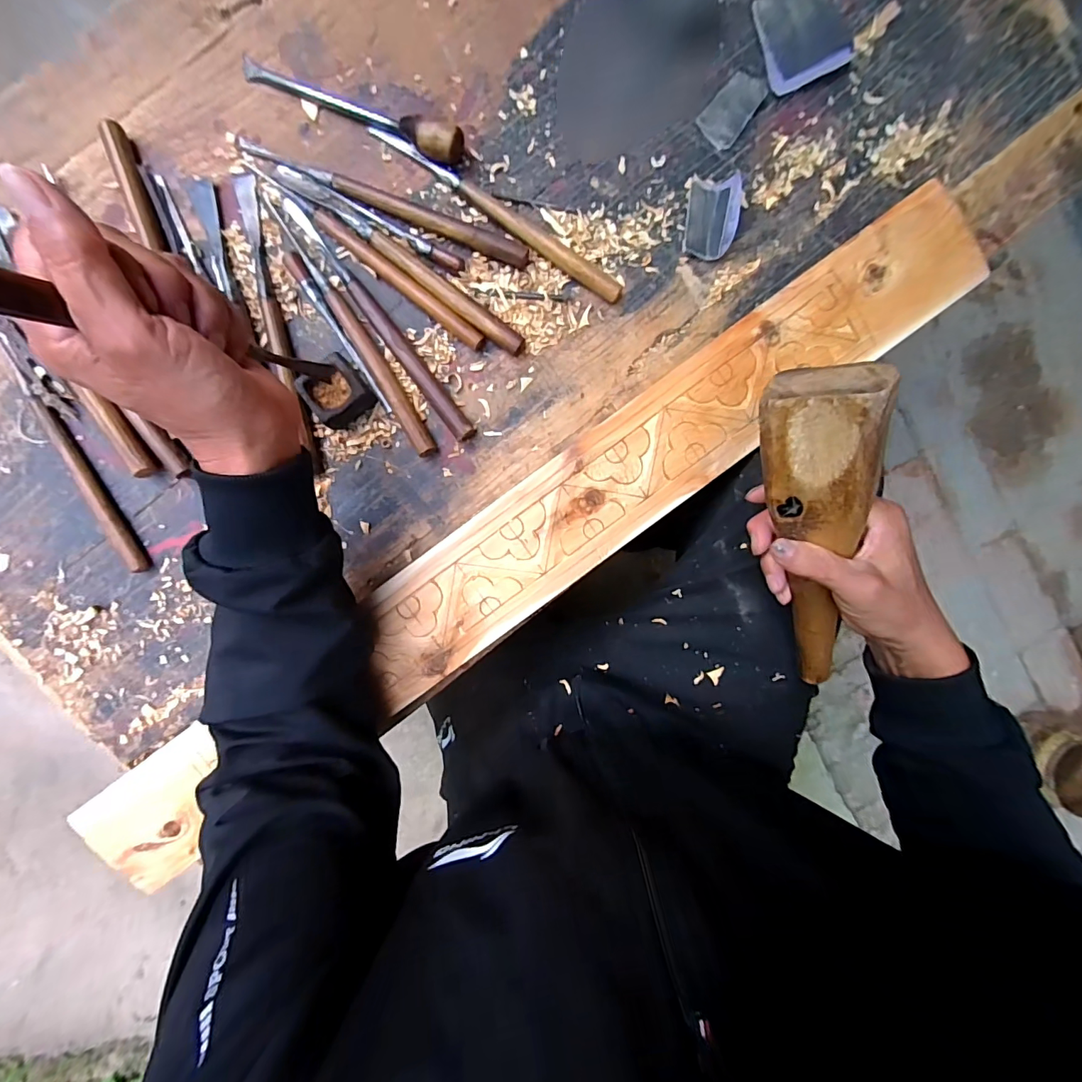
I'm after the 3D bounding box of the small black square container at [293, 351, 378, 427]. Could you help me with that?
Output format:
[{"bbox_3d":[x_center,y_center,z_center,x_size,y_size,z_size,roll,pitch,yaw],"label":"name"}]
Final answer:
[{"bbox_3d":[-0.174,-0.127,0.392,0.047,0.027,0.044,-38,95,0],"label":"small black square container"}]

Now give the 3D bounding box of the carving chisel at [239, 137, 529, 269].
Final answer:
[{"bbox_3d":[-0.130,-0.288,0.387,0.250,0.011,0.018,21,93,-4],"label":"carving chisel"}]

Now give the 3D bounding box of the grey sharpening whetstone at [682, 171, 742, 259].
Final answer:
[{"bbox_3d":[0.149,-0.284,0.399,0.041,0.018,0.066,8,94,-3],"label":"grey sharpening whetstone"}]

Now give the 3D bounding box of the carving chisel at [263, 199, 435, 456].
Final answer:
[{"bbox_3d":[-0.160,-0.181,0.391,0.016,0.018,0.241,-31,95,0],"label":"carving chisel"}]

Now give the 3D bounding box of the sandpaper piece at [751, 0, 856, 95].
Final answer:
[{"bbox_3d":[0.227,-0.441,0.397,0.080,0.004,0.078,-23,95,-1],"label":"sandpaper piece"}]

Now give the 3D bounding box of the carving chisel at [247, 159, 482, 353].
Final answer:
[{"bbox_3d":[-0.146,-0.240,0.388,0.231,0.010,0.017,37,92,-5],"label":"carving chisel"}]

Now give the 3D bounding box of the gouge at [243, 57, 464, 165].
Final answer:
[{"bbox_3d":[-0.154,-0.356,0.372,0.183,0.027,0.024,21,93,-4],"label":"gouge"}]

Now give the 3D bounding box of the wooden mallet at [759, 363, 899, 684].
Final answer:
[{"bbox_3d":[0.203,0.011,0.333,0.046,0.063,0.274,-48,132,-32],"label":"wooden mallet"}]

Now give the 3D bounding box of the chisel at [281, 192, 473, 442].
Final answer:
[{"bbox_3d":[-0.139,-0.187,0.392,0.019,0.017,0.242,-39,95,0],"label":"chisel"}]

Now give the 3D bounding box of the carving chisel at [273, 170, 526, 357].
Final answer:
[{"bbox_3d":[-0.118,-0.239,0.391,0.244,0.014,0.018,35,92,-5],"label":"carving chisel"}]

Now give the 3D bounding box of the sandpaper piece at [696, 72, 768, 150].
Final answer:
[{"bbox_3d":[0.166,-0.376,0.399,0.035,0.004,0.064,36,92,-5],"label":"sandpaper piece"}]

